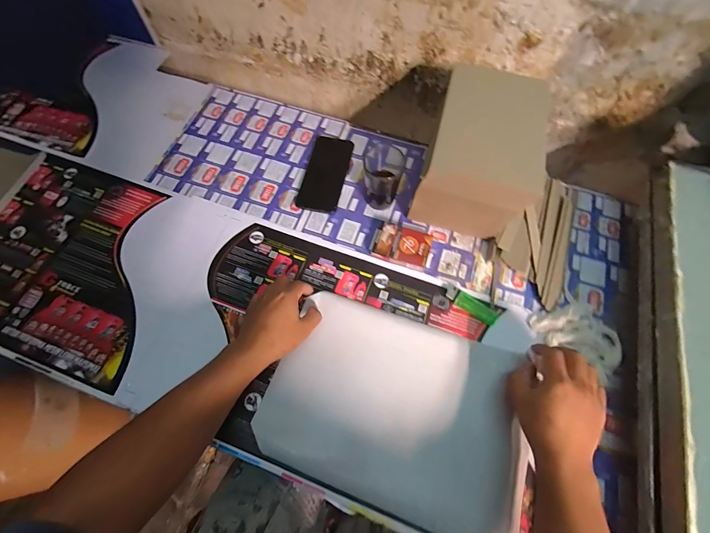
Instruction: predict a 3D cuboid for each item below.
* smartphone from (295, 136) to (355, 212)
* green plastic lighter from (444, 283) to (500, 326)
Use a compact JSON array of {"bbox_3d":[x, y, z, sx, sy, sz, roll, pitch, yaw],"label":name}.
[{"bbox_3d":[-0.052,-0.173,0.574,0.072,0.014,0.159,12,68,5],"label":"smartphone"},{"bbox_3d":[0.176,0.058,0.483,0.088,0.008,0.026,31,70,12],"label":"green plastic lighter"}]

